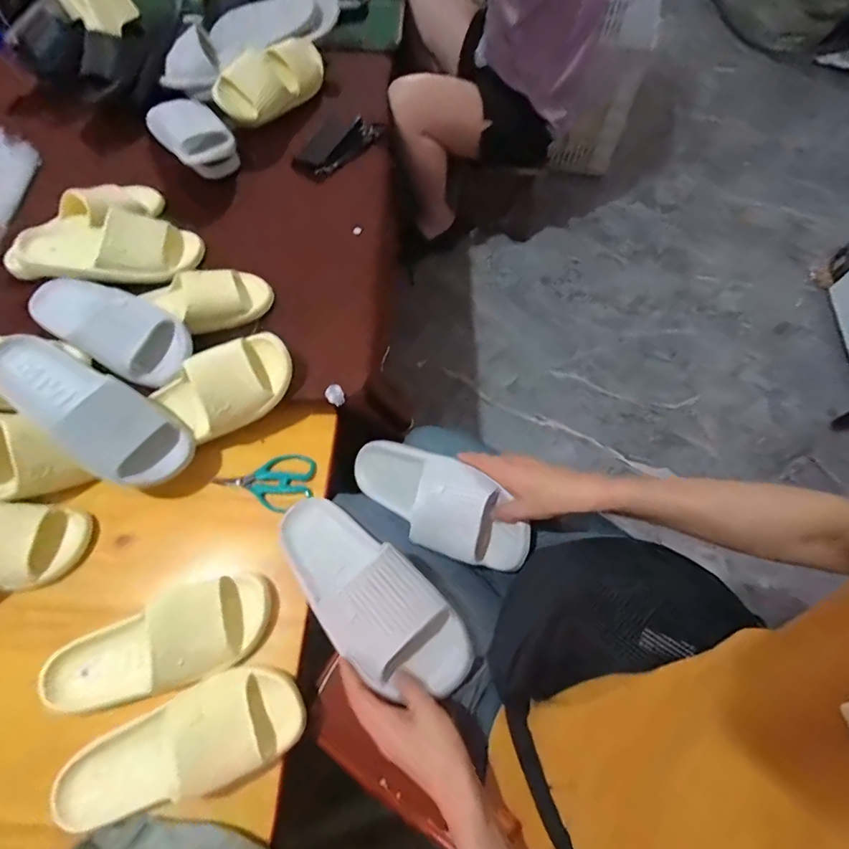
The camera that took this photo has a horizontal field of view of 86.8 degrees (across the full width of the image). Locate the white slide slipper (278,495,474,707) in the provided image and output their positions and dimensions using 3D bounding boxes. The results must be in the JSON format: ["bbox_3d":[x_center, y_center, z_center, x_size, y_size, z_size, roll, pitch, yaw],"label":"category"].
[{"bbox_3d":[-0.070,0.197,0.532,0.275,0.073,0.111,35,69,26],"label":"white slide slipper"}]

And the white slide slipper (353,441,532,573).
[{"bbox_3d":[0.001,0.102,0.592,0.285,0.080,0.130,25,101,38],"label":"white slide slipper"}]

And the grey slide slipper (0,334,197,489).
[{"bbox_3d":[-0.435,-0.023,0.571,0.264,0.097,0.111,32,68,2],"label":"grey slide slipper"}]

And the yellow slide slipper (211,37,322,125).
[{"bbox_3d":[-0.314,-0.733,0.955,0.078,0.115,0.274,10,56,49],"label":"yellow slide slipper"}]

